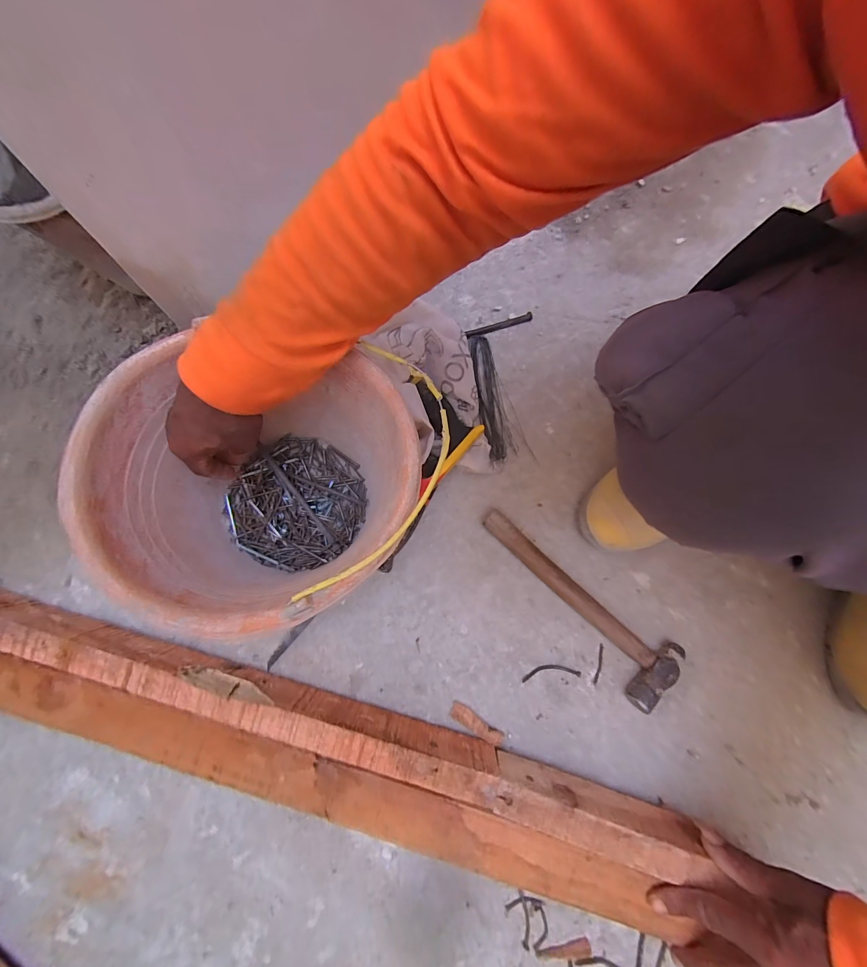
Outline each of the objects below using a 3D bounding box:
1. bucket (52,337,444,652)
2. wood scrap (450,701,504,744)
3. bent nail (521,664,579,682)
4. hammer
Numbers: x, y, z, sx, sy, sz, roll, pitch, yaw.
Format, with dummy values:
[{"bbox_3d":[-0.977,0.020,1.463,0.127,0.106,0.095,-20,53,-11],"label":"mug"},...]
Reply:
[{"bbox_3d":[-0.152,0.018,0.397,0.270,0.222,0.245,-2,72,-2],"label":"bucket"},{"bbox_3d":[0.050,0.277,0.420,0.064,0.008,0.018,31,74,8],"label":"wood scrap"},{"bbox_3d":[0.144,0.231,0.448,0.072,0.004,0.016,-4,72,-2],"label":"bent nail"},{"bbox_3d":[0.176,0.138,0.464,0.081,0.030,0.280,-41,78,-13],"label":"hammer"}]

